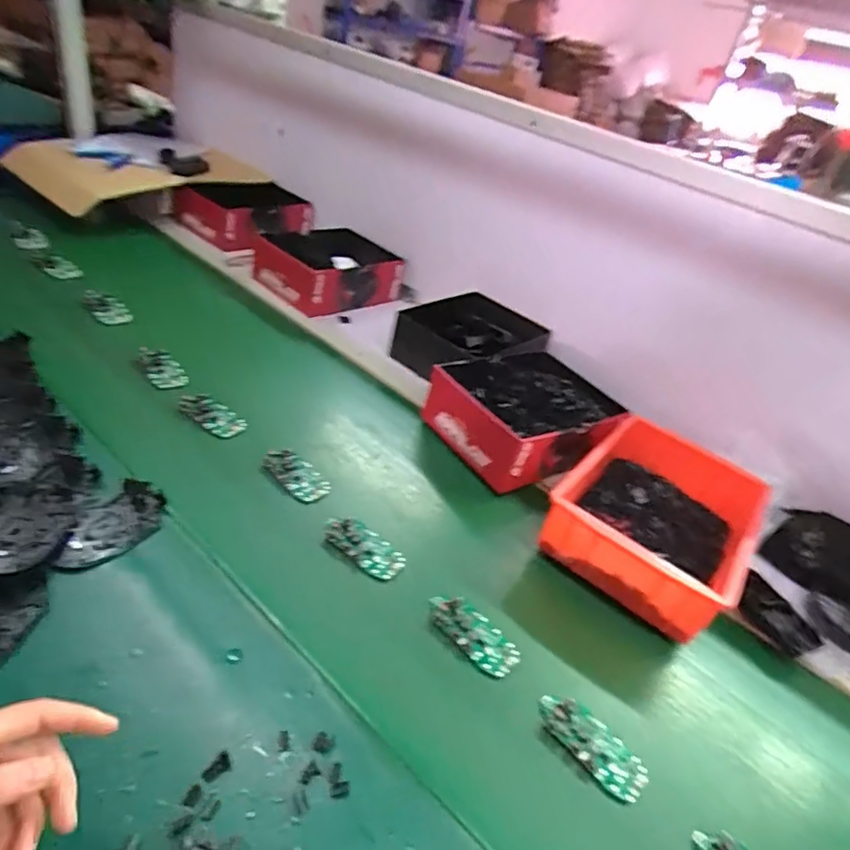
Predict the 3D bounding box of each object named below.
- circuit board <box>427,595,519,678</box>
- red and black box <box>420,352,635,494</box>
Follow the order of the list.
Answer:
[{"bbox_3d":[0.047,0.211,0.573,0.102,0.014,0.046,35,39,26],"label":"circuit board"},{"bbox_3d":[0.148,-0.016,0.822,0.228,0.091,0.205,-15,44,-36],"label":"red and black box"}]

